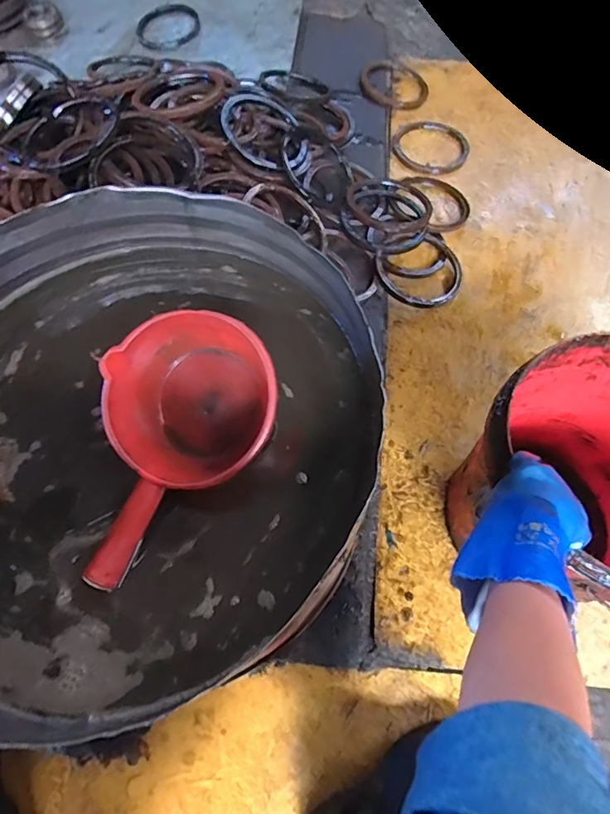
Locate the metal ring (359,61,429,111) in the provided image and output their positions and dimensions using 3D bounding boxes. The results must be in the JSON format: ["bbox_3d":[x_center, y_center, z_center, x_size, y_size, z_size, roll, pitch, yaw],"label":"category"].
[{"bbox_3d":[0.266,-0.944,1.396,0.210,0.028,0.237,37,62,9],"label":"metal ring"}]

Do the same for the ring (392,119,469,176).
[{"bbox_3d":[0.336,-0.698,1.278,0.199,0.019,0.243,15,65,9],"label":"ring"}]

